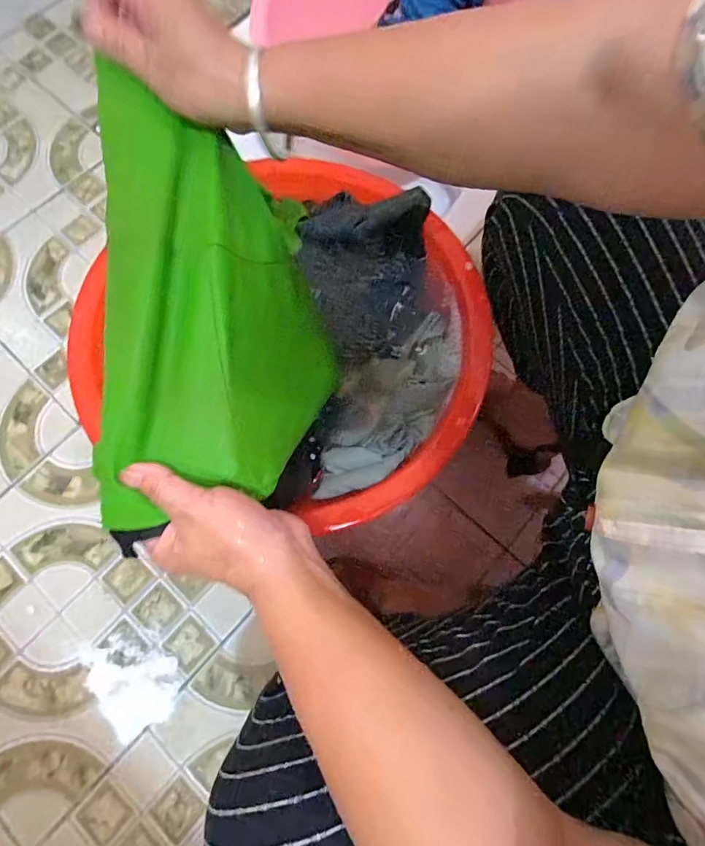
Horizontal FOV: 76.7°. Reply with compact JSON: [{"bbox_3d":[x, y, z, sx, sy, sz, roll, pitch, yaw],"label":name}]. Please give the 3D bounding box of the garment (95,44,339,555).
[{"bbox_3d":[-0.086,-0.072,0.307,0.132,0.122,0.273,-4,73,-2],"label":"garment"}]

